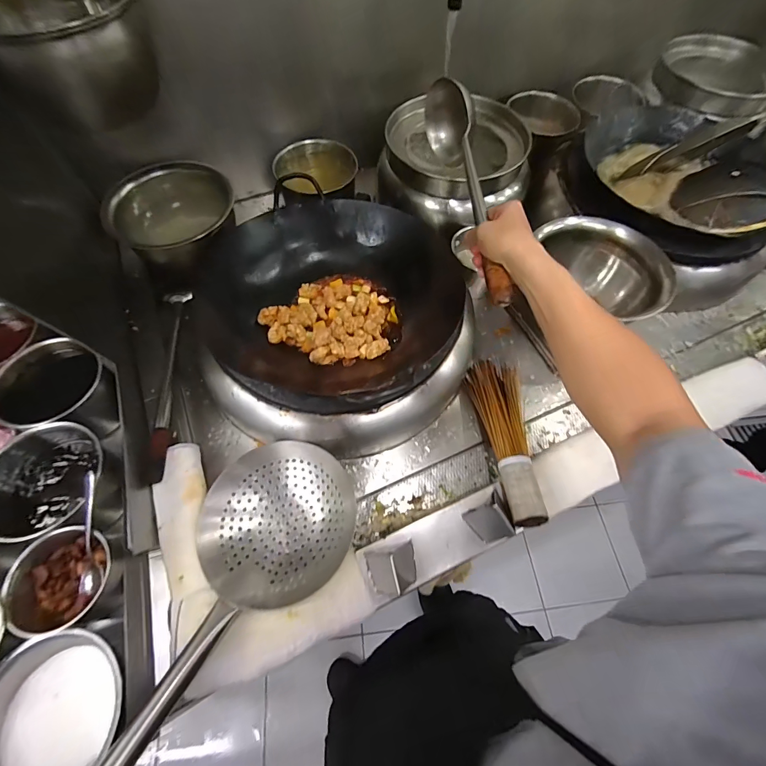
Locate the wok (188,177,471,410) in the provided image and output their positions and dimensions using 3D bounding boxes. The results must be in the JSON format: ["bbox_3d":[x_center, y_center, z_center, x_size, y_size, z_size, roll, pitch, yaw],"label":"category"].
[{"bbox_3d":[-0.108,-0.157,0.685,0.473,0.118,0.423,33,66,16],"label":"wok"}]

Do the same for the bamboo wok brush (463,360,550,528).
[{"bbox_3d":[0.214,0.086,0.627,0.087,0.074,0.296,-3,62,-2],"label":"bamboo wok brush"}]

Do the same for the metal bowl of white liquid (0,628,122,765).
[{"bbox_3d":[-0.383,0.396,0.440,0.166,0.092,0.168,0,62,0],"label":"metal bowl of white liquid"}]

